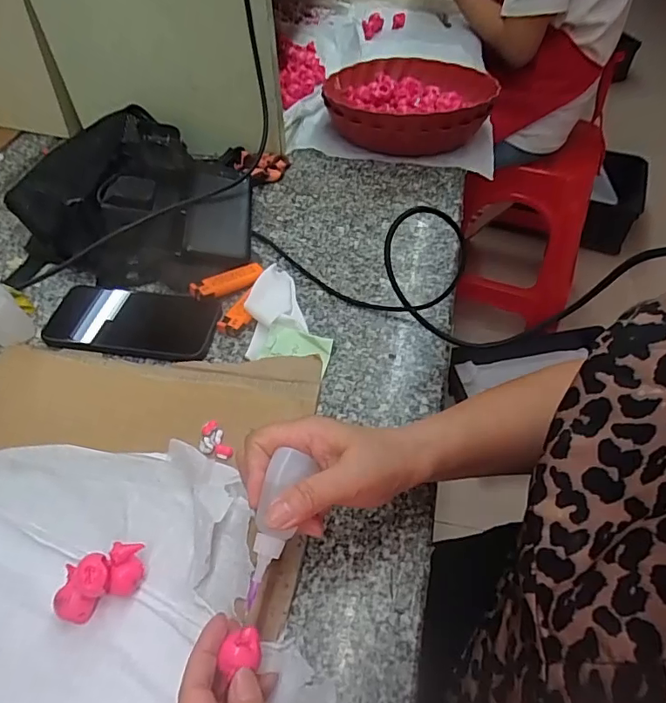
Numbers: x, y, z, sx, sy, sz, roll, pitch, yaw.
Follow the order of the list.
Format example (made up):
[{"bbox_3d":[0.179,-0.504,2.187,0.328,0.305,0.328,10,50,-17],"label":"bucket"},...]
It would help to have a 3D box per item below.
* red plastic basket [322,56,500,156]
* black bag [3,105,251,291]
[{"bbox_3d":[0.114,-0.379,0.772,0.253,0.071,0.251,7,51,7],"label":"red plastic basket"},{"bbox_3d":[-0.231,-0.191,0.612,0.265,0.072,0.259,0,51,1],"label":"black bag"}]

